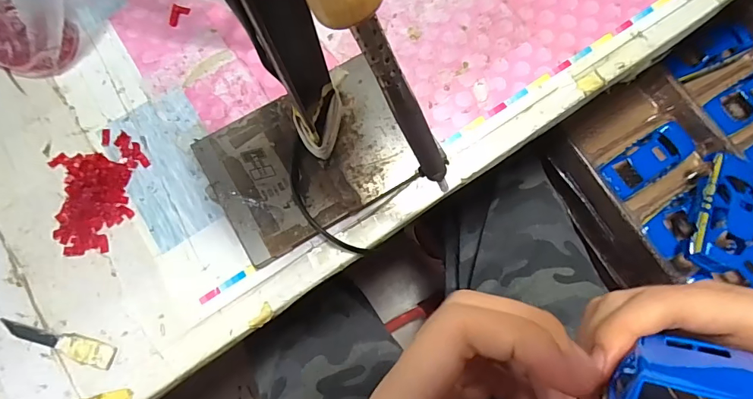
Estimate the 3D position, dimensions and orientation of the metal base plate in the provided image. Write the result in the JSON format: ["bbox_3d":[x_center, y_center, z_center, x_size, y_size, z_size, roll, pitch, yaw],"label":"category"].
[{"bbox_3d":[-0.045,-0.029,0.299,0.132,0.011,0.097,-30,78,-6],"label":"metal base plate"}]

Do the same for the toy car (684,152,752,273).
[{"bbox_3d":[0.374,0.012,0.460,0.056,0.036,0.132,20,78,7],"label":"toy car"}]

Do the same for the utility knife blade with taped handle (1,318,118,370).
[{"bbox_3d":[-0.206,0.092,0.278,0.078,0.005,0.015,17,78,5],"label":"utility knife blade with taped handle"}]

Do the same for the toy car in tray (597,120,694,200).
[{"bbox_3d":[0.320,-0.047,0.504,0.122,0.034,0.050,-30,77,-5],"label":"toy car in tray"}]

